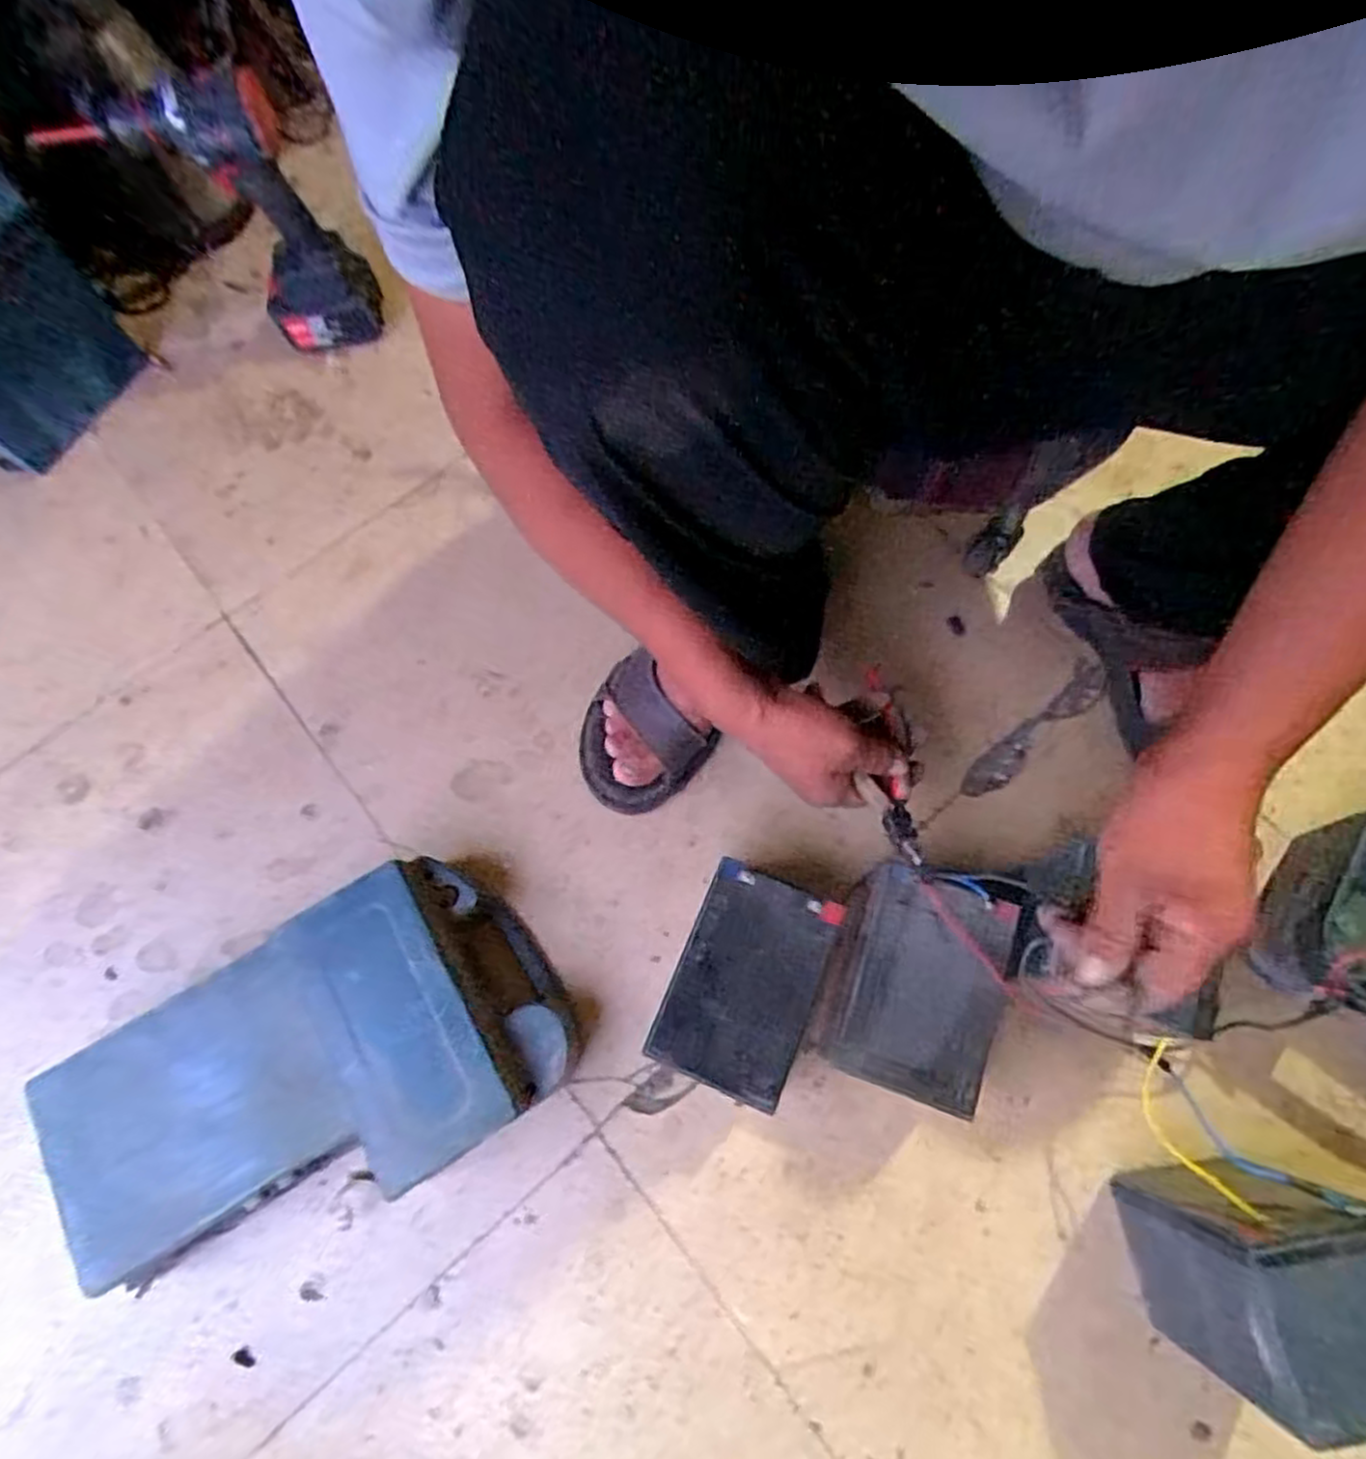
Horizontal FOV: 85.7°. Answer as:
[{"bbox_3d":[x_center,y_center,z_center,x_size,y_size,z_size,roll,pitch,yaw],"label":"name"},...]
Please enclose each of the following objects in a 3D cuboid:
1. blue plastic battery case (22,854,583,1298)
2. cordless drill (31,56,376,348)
[{"bbox_3d":[-0.280,0.264,0.561,0.360,0.094,0.215,-32,73,-9],"label":"blue plastic battery case"},{"bbox_3d":[-0.471,-0.546,0.792,0.190,0.259,0.099,-8,71,-1],"label":"cordless drill"}]

